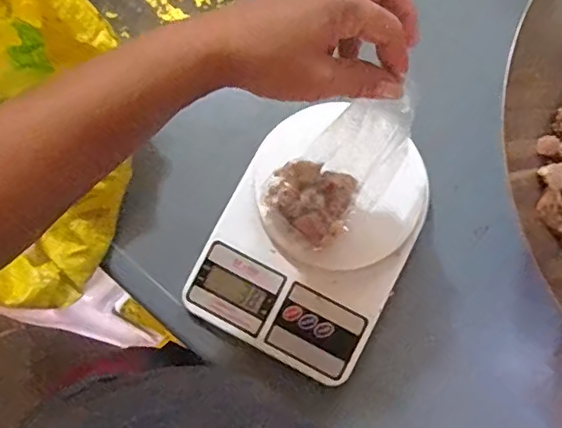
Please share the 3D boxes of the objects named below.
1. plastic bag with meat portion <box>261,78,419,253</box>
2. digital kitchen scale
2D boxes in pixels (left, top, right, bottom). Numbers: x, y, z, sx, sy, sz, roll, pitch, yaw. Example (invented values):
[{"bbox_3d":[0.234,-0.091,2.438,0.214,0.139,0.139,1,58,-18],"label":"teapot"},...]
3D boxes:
[{"bbox_3d":[0.047,-0.032,0.436,0.066,0.028,0.144,50,118,9],"label":"plastic bag with meat portion"},{"bbox_3d":[0.029,0.015,0.480,0.152,0.035,0.209,26,80,5],"label":"digital kitchen scale"}]

